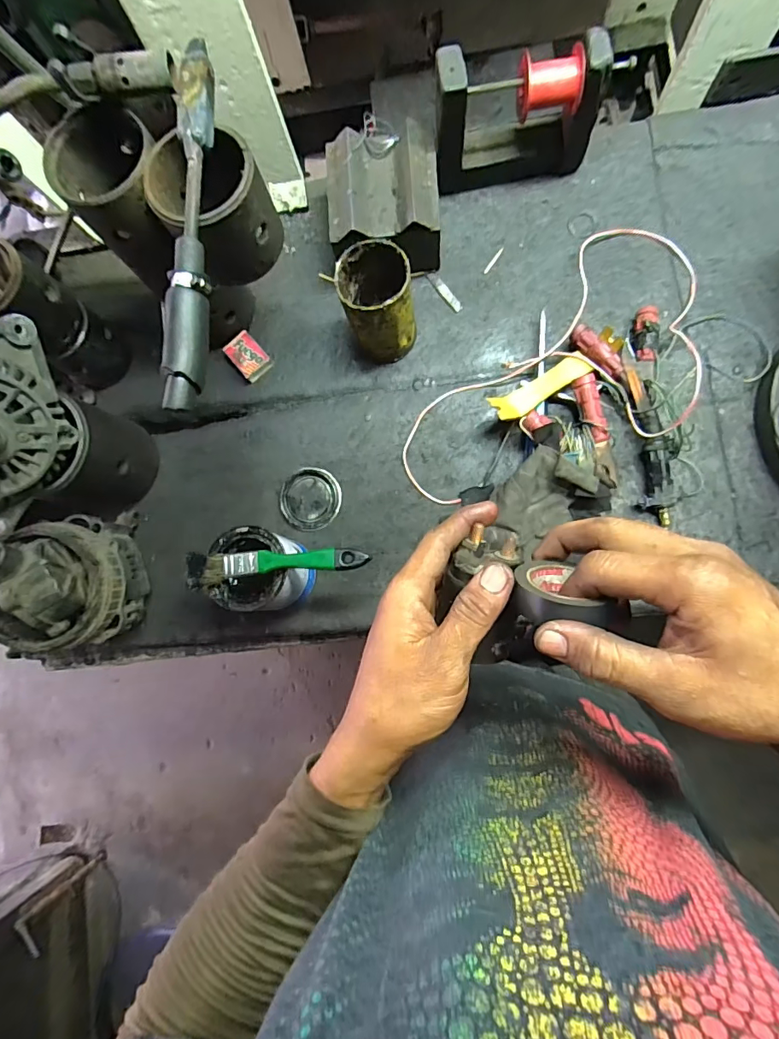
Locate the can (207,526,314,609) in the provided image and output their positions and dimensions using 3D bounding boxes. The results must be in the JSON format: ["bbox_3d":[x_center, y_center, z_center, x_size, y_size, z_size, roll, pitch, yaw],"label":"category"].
[{"bbox_3d":[-0.134,0.054,0.512,0.086,0.117,0.079,-1,83,6],"label":"can"}]

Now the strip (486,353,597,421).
[{"bbox_3d":[0.163,-0.142,0.515,0.126,0.023,0.032,-32,80,-11],"label":"strip"}]

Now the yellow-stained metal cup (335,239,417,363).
[{"bbox_3d":[-0.010,-0.231,0.518,0.070,0.115,0.075,-1,83,6],"label":"yellow-stained metal cup"}]

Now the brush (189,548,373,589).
[{"bbox_3d":[-0.107,0.039,0.448,0.170,0.013,0.031,-8,82,6],"label":"brush"}]

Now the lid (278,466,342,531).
[{"bbox_3d":[-0.096,-0.025,0.567,0.073,0.005,0.073,-1,83,6],"label":"lid"}]

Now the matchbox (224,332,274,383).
[{"bbox_3d":[-0.172,-0.199,0.580,0.039,0.020,0.055,-39,80,1],"label":"matchbox"}]

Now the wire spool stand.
[{"bbox_3d":[0.136,-0.423,0.507,0.183,0.142,0.058,-5,82,6],"label":"wire spool stand"}]

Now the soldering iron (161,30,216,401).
[{"bbox_3d":[-0.147,-0.216,0.349,0.028,0.031,0.270,2,83,7],"label":"soldering iron"}]

